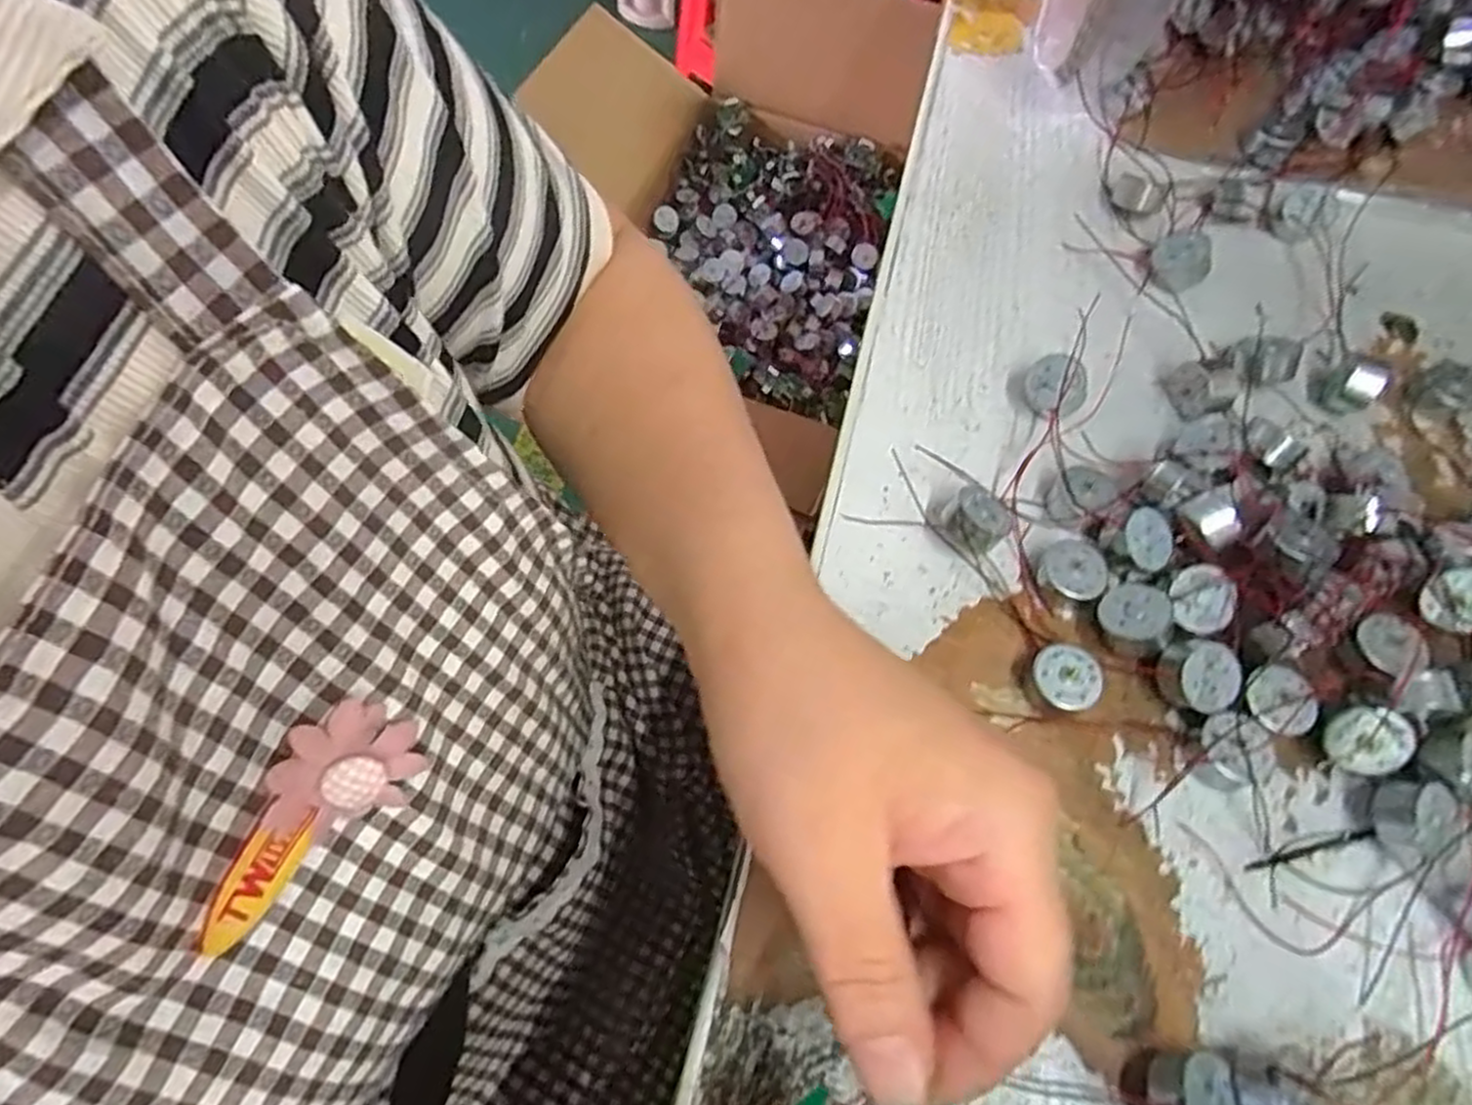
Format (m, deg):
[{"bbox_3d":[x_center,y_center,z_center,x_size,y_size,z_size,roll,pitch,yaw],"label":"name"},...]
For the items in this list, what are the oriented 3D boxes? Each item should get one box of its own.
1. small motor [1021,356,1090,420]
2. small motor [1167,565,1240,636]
[{"bbox_3d":[0.133,-0.069,0.321,0.025,0.010,0.025,34,108,22],"label":"small motor"},{"bbox_3d":[0.167,0.017,0.275,0.023,0.014,0.021,0,63,1],"label":"small motor"}]

